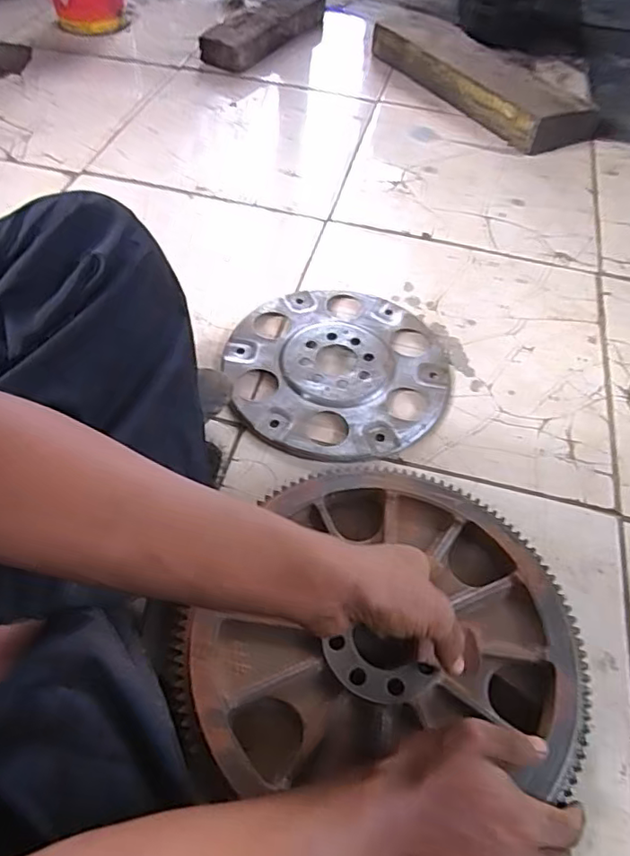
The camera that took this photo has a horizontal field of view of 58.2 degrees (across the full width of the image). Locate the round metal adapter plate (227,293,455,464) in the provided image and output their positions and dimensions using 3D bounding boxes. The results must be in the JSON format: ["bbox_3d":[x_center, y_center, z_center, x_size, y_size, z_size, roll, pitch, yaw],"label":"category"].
[{"bbox_3d":[0.027,-0.074,0.682,0.261,0.016,0.265,1,54,-2],"label":"round metal adapter plate"}]

